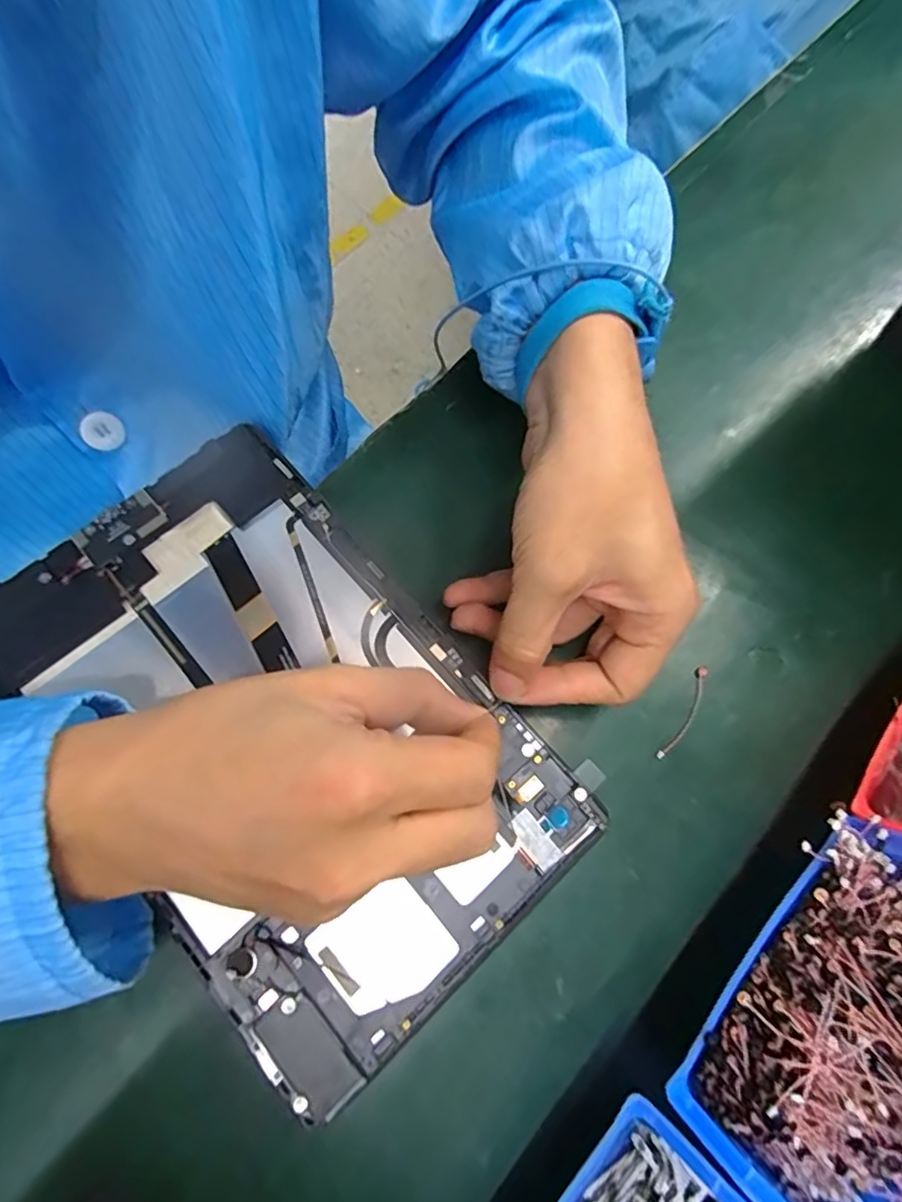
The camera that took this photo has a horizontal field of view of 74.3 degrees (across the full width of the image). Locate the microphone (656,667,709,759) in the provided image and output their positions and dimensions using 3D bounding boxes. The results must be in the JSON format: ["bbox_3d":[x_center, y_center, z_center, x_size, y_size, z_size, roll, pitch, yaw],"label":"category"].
[{"bbox_3d":[0.109,0.053,0.278,0.007,0.005,0.048,30,72,9],"label":"microphone"}]

